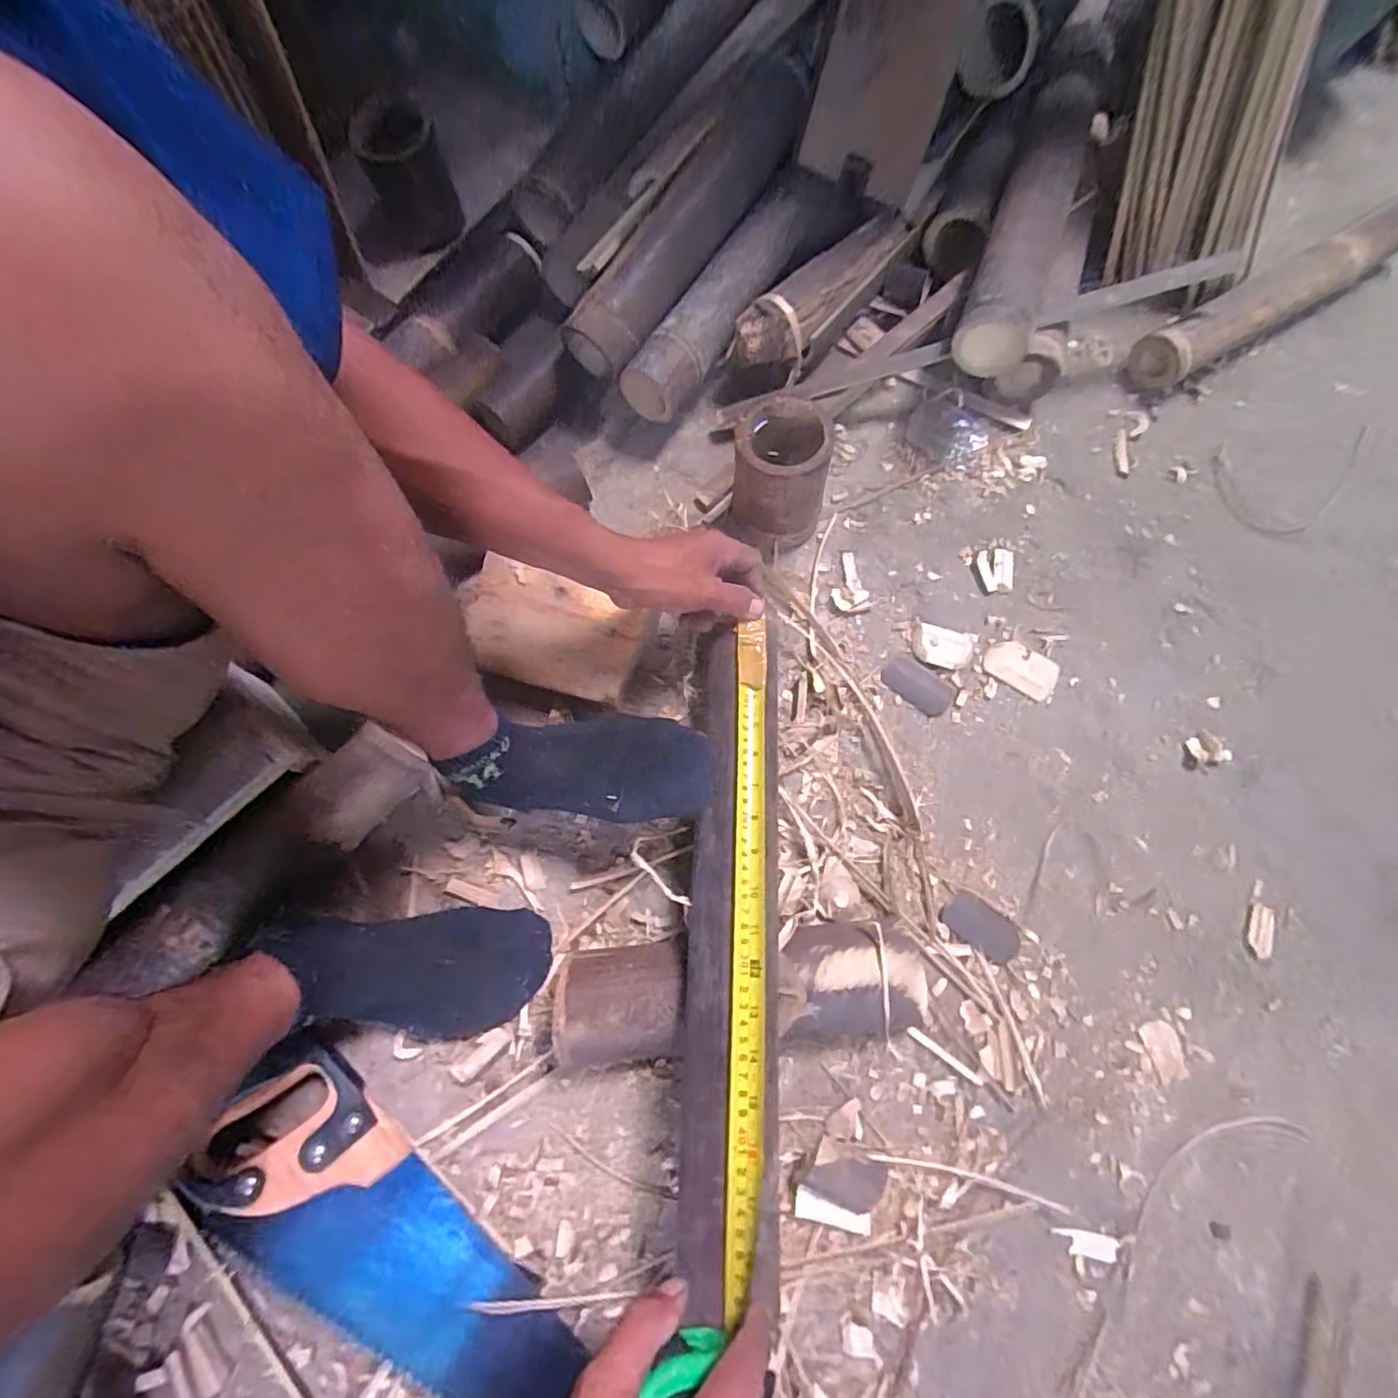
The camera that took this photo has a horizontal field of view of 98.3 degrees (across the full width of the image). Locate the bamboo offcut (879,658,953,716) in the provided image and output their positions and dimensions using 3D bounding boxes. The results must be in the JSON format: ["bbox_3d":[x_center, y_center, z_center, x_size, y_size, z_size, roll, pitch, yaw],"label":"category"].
[{"bbox_3d":[0.208,-0.011,0.578,0.067,0.006,0.038,35,77,12],"label":"bamboo offcut"}]

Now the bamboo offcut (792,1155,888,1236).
[{"bbox_3d":[0.104,0.366,0.445,0.065,0.033,0.054,2,72,3],"label":"bamboo offcut"}]

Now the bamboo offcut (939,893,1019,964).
[{"bbox_3d":[0.241,0.195,0.514,0.065,0.004,0.035,32,76,12],"label":"bamboo offcut"}]

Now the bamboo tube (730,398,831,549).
[{"bbox_3d":[0.073,-0.202,0.567,0.080,0.123,0.075,6,73,3],"label":"bamboo tube"}]

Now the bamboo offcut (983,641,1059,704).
[{"bbox_3d":[0.306,-0.028,0.572,0.067,0.011,0.042,27,75,10],"label":"bamboo offcut"}]

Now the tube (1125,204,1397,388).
[{"bbox_3d":[0.639,-0.445,0.663,0.357,0.065,0.069,-27,73,-6],"label":"tube"}]

